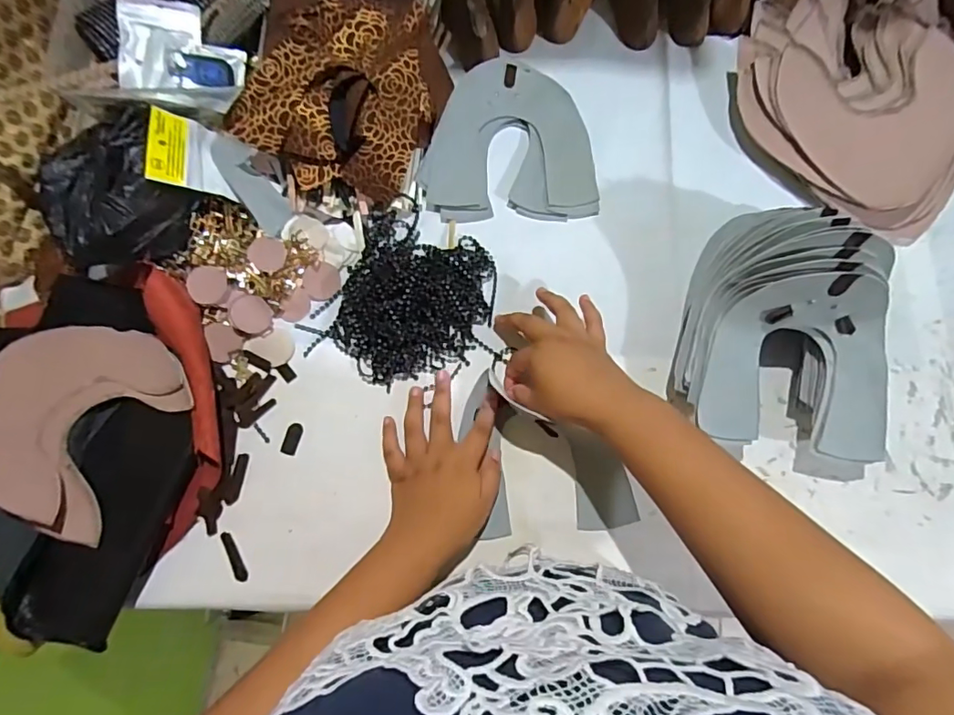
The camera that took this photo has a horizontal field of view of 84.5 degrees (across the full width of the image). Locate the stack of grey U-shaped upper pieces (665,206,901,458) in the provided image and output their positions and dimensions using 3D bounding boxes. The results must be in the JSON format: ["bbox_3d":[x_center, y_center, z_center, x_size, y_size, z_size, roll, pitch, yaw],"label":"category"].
[{"bbox_3d":[0.262,-0.025,0.429,0.165,0.117,0.208,9,76,3],"label":"stack of grey U-shaped upper pieces"}]

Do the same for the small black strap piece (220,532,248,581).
[{"bbox_3d":[-0.203,0.166,0.439,0.008,0.006,0.043,-28,77,-6],"label":"small black strap piece"}]

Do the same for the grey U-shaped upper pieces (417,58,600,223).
[{"bbox_3d":[0.033,-0.222,0.532,0.166,0.015,0.171,0,76,0],"label":"grey U-shaped upper pieces"}]

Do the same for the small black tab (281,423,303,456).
[{"bbox_3d":[-0.163,0.071,0.462,0.013,0.004,0.028,13,76,3],"label":"small black tab"}]

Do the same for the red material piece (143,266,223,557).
[{"bbox_3d":[-0.247,0.040,0.450,0.056,0.043,0.232,-7,88,-1],"label":"red material piece"}]

